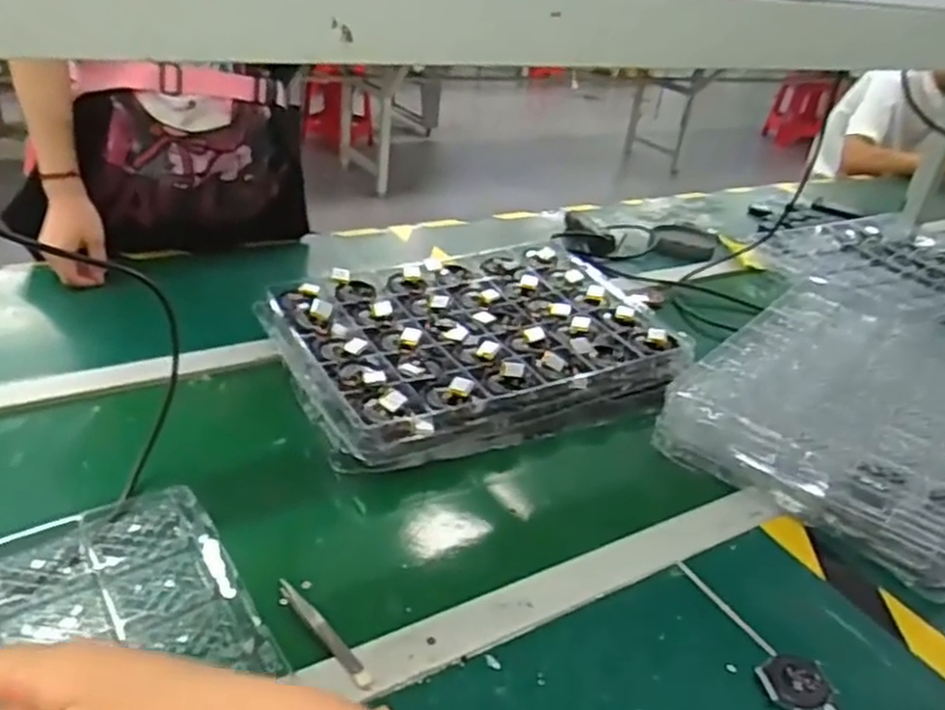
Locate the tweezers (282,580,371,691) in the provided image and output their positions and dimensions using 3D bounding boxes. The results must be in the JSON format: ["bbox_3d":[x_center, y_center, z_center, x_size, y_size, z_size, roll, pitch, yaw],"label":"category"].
[{"bbox_3d":[-0.108,0.197,0.529,0.014,0.004,0.116,-21,41,-39],"label":"tweezers"}]

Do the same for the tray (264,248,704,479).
[{"bbox_3d":[0.007,-0.018,0.869,0.436,0.061,0.302,-10,35,-27],"label":"tray"}]

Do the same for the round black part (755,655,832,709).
[{"bbox_3d":[0.234,0.235,0.529,0.046,0.011,0.046,6,31,-3],"label":"round black part"}]

